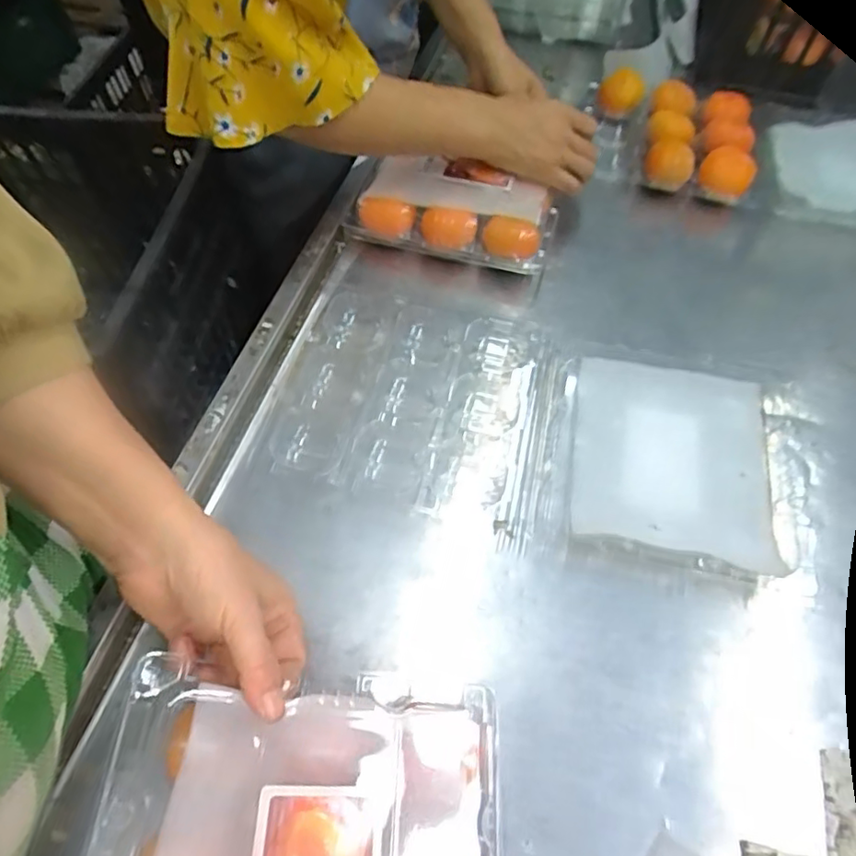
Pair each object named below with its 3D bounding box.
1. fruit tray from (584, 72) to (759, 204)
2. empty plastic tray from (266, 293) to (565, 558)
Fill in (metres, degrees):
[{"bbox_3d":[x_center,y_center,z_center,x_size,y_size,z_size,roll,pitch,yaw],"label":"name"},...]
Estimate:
[{"bbox_3d":[0.292,-0.365,0.713,0.190,0.053,0.217,13,58,7],"label":"fruit tray"},{"bbox_3d":[-0.007,-0.024,0.499,0.223,0.026,0.199,14,58,8],"label":"empty plastic tray"}]

